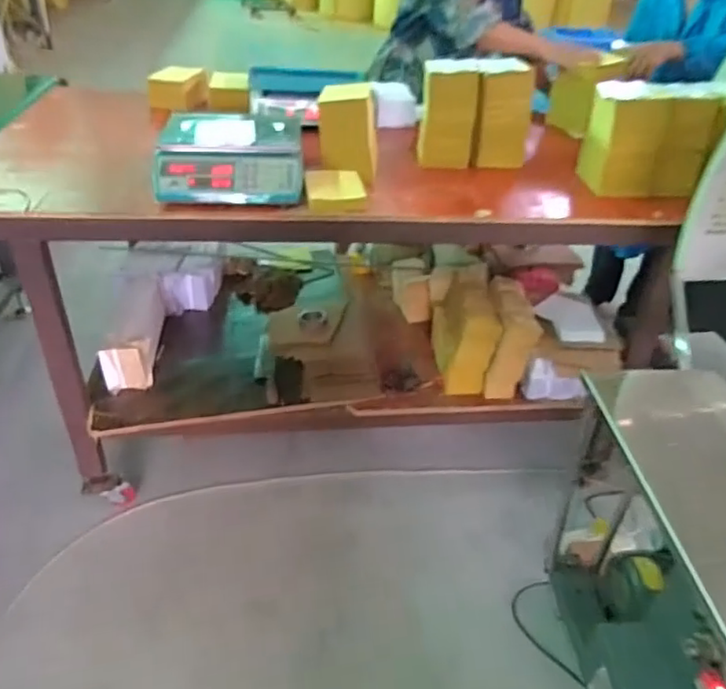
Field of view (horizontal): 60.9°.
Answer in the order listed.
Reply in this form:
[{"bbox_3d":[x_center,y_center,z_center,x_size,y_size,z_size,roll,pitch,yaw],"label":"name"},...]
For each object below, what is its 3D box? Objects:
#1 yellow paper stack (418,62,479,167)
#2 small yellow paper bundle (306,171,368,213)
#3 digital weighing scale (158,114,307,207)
[{"bbox_3d":[0.208,-0.567,1.516,0.129,0.216,0.143,5,37,1],"label":"yellow paper stack"},{"bbox_3d":[-0.058,-0.329,1.321,0.125,0.035,0.158,0,37,-5],"label":"small yellow paper bundle"},{"bbox_3d":[-0.286,-0.416,1.350,0.294,0.124,0.294,-1,37,-7],"label":"digital weighing scale"}]

